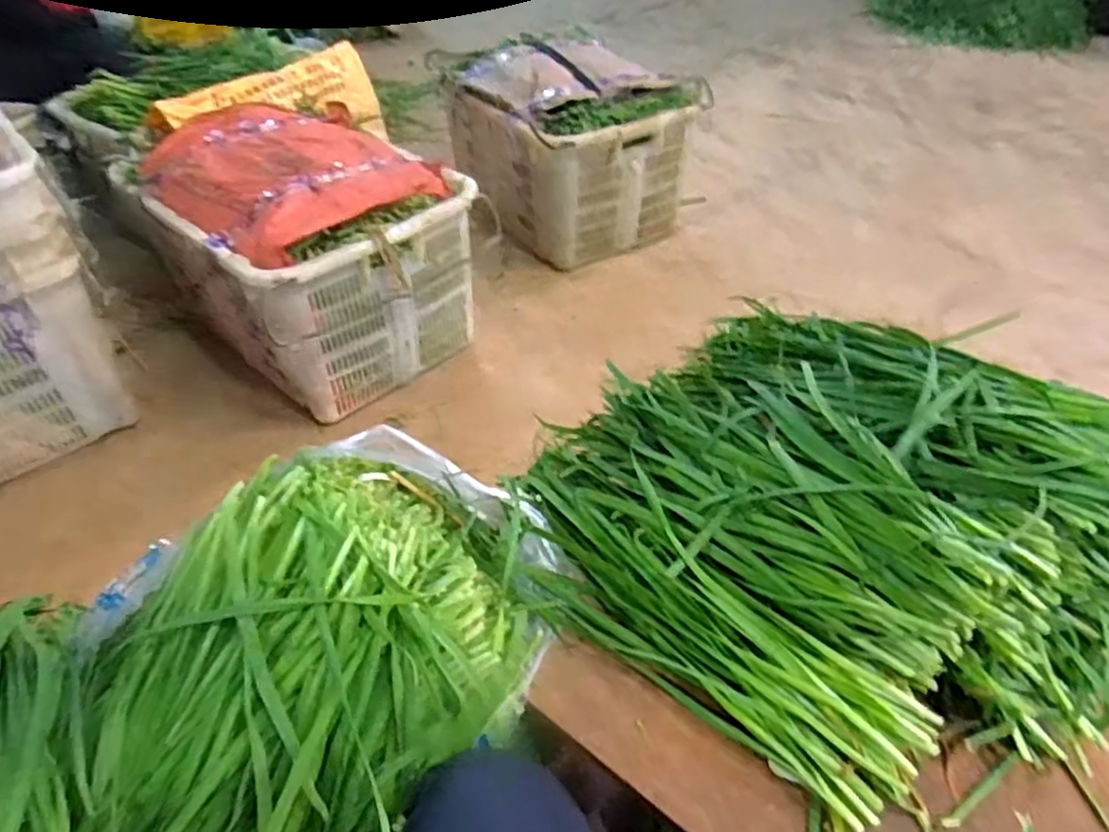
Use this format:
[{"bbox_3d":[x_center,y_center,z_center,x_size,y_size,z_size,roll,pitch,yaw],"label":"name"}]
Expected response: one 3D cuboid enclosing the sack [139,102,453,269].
[{"bbox_3d":[-0.466,-0.445,1.233,0.403,0.072,0.497,-33,50,-28],"label":"sack"}]

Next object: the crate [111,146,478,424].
[{"bbox_3d":[-0.476,-0.305,1.409,0.555,0.328,0.447,32,53,32],"label":"crate"}]

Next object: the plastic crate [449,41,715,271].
[{"bbox_3d":[0.045,-0.678,1.719,0.431,0.350,0.496,-28,48,-25],"label":"plastic crate"}]

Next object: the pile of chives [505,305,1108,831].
[{"bbox_3d":[0.222,0.060,0.613,0.449,0.132,0.528,-35,51,-30],"label":"pile of chives"}]

